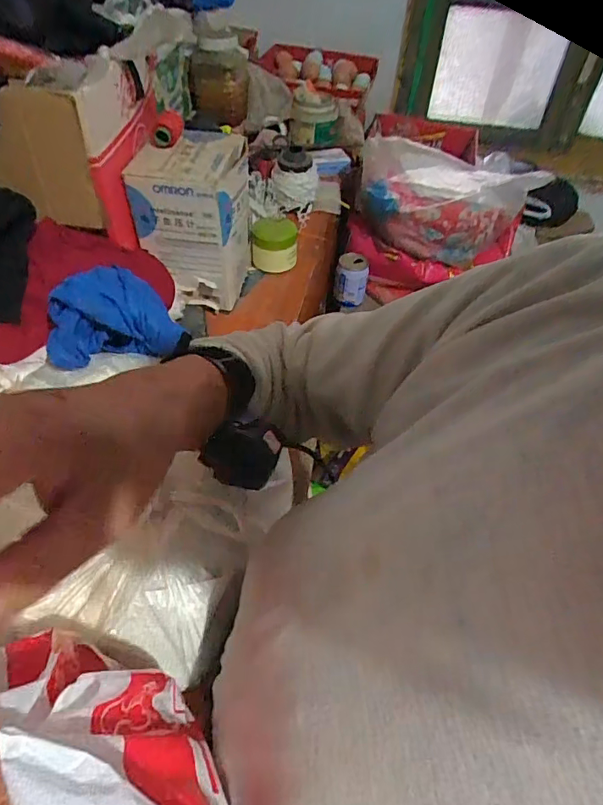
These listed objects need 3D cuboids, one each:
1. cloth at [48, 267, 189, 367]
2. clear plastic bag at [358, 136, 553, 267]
[{"bbox_3d":[-0.188,-0.085,0.478,0.124,0.074,0.076,-21,53,-20],"label":"cloth"},{"bbox_3d":[0.287,-0.416,0.984,0.354,0.184,0.206,-1,49,-5],"label":"clear plastic bag"}]

